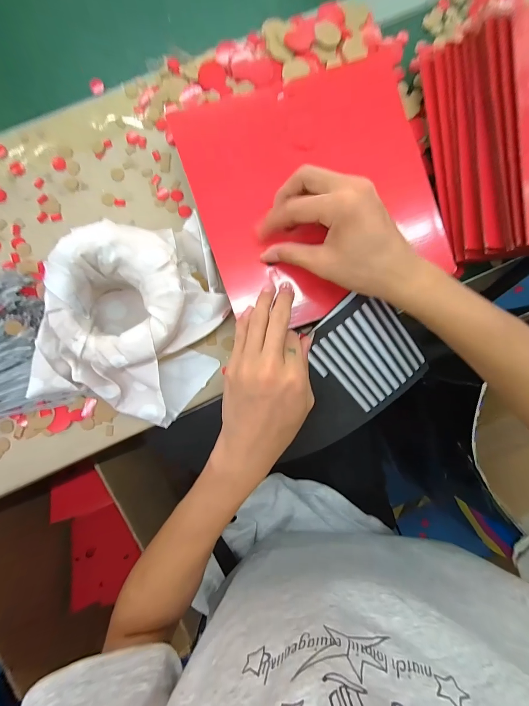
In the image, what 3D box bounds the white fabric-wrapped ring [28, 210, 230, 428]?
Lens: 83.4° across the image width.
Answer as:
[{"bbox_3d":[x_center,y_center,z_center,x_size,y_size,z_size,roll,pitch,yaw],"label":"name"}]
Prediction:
[{"bbox_3d":[-0.117,-0.031,0.280,0.145,0.068,0.187,11,89,-4],"label":"white fabric-wrapped ring"}]

